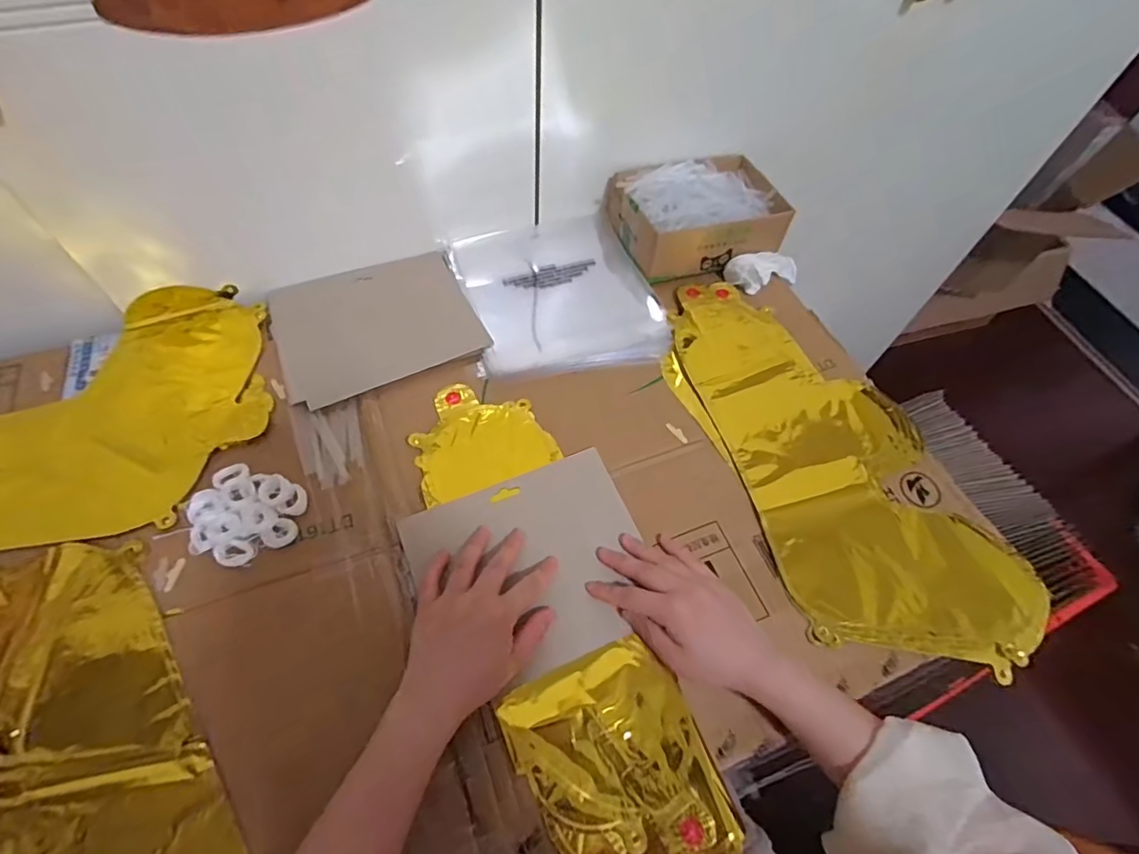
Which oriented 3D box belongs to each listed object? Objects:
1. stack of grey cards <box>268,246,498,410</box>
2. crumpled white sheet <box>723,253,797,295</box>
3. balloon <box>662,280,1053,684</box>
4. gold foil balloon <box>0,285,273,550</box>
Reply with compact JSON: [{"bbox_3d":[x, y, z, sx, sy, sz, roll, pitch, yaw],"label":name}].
[{"bbox_3d":[-0.205,-0.114,0.582,0.202,0.009,0.162,-21,62,-16],"label":"stack of grey cards"},{"bbox_3d":[0.238,-0.189,0.658,0.104,0.032,0.043,-15,60,-28],"label":"crumpled white sheet"},{"bbox_3d":[0.248,0.018,0.535,0.210,0.014,0.437,-17,61,-14],"label":"balloon"},{"bbox_3d":[-0.491,-0.012,0.503,0.392,0.018,0.266,-8,60,-9],"label":"gold foil balloon"}]

